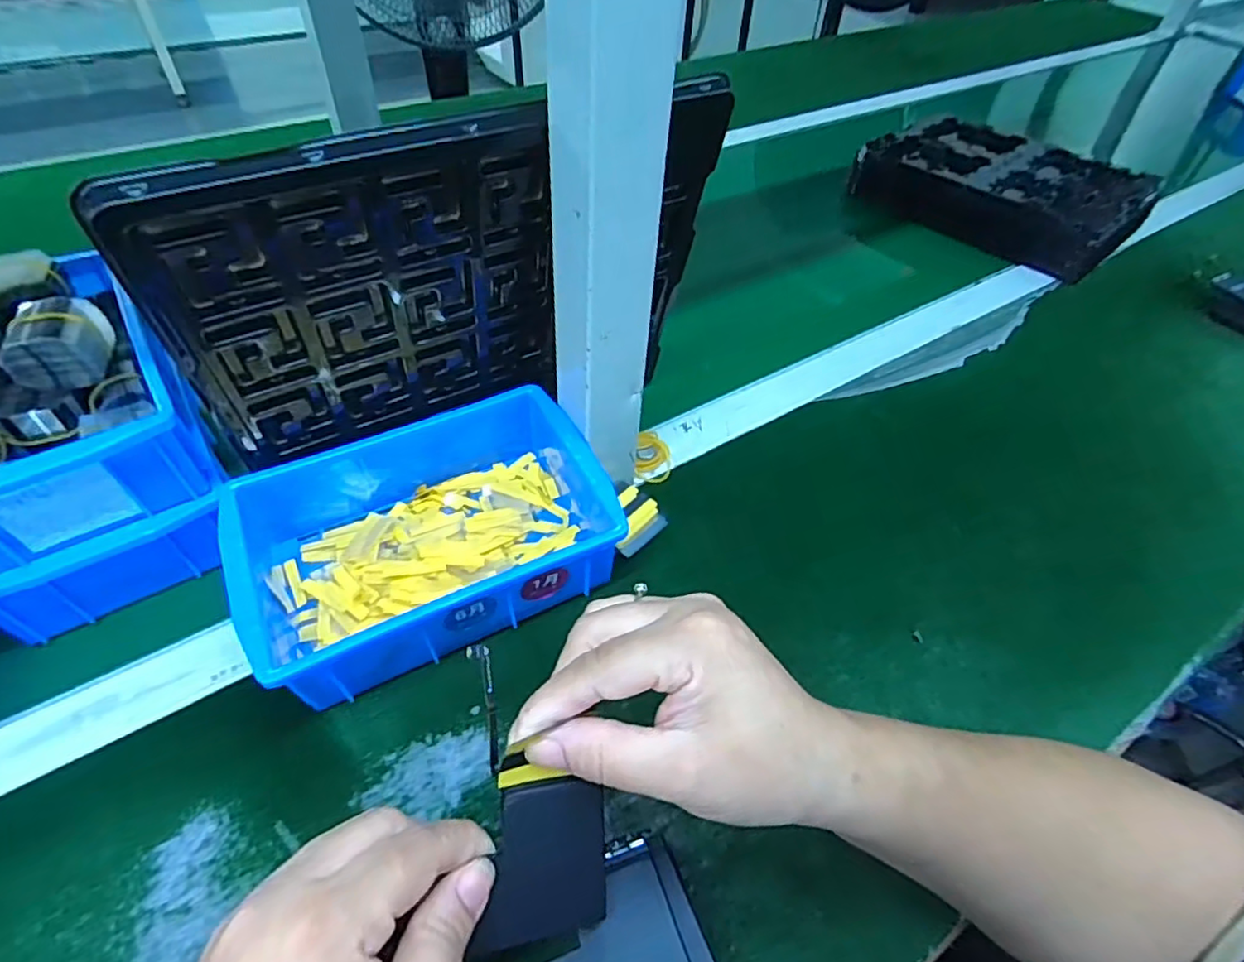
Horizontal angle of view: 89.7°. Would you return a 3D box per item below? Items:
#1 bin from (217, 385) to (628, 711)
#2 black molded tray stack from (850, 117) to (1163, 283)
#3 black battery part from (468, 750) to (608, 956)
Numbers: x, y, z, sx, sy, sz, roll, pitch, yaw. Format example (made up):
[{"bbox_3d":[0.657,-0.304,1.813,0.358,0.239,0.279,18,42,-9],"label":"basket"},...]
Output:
[{"bbox_3d":[-0.116,0.029,0.380,0.197,0.071,0.144,-20,52,-20],"label":"bin"},{"bbox_3d":[0.445,-0.344,0.739,0.213,0.061,0.283,-30,56,-27],"label":"black molded tray stack"},{"bbox_3d":[-0.028,0.132,0.225,0.045,0.005,0.067,-2,89,-22],"label":"black battery part"}]

